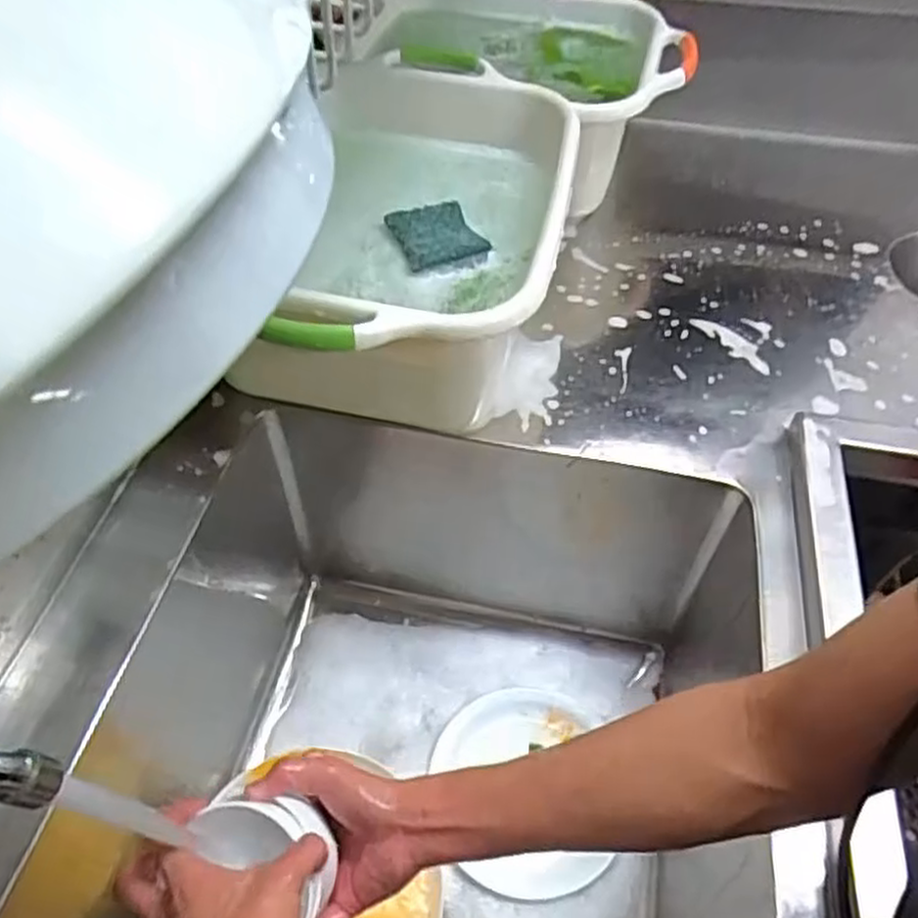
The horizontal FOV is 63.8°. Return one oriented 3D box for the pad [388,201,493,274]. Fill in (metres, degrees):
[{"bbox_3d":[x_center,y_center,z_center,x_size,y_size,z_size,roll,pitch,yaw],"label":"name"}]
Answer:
[{"bbox_3d":[-0.025,-0.235,0.767,0.079,0.017,0.102,-18,54,-16],"label":"pad"}]

